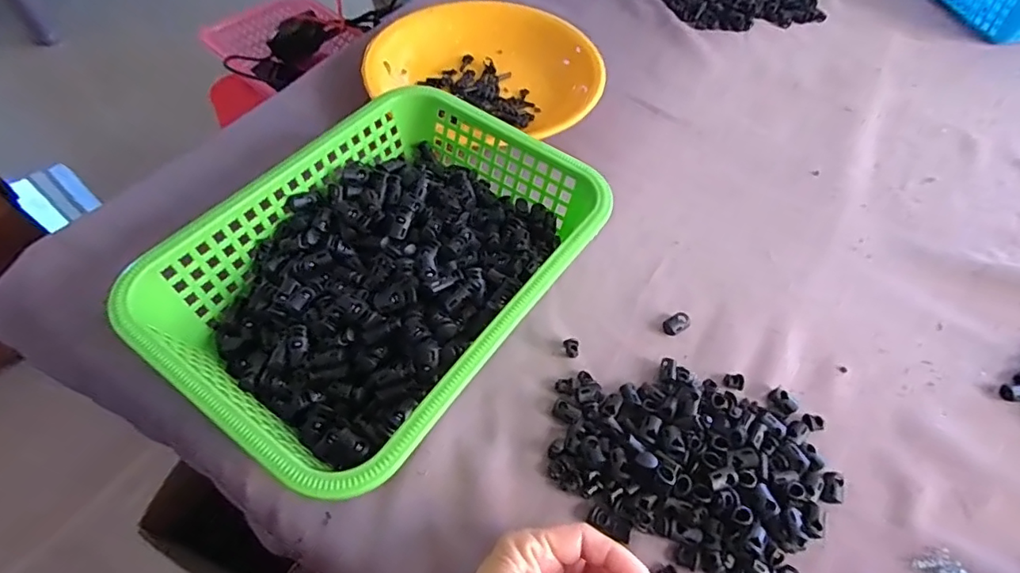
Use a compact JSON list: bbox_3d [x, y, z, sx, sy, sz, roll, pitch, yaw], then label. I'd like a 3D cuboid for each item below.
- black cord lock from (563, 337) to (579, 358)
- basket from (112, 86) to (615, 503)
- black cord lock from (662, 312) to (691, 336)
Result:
[{"bbox_3d":[0.047,0.046,0.410,0.011,0.006,0.015,-14,57,-11],"label":"black cord lock"},{"bbox_3d":[-0.085,-0.012,0.398,0.222,0.081,0.302,31,60,18],"label":"basket"},{"bbox_3d":[0.133,0.030,0.428,0.023,0.008,0.015,-28,61,-19],"label":"black cord lock"}]

